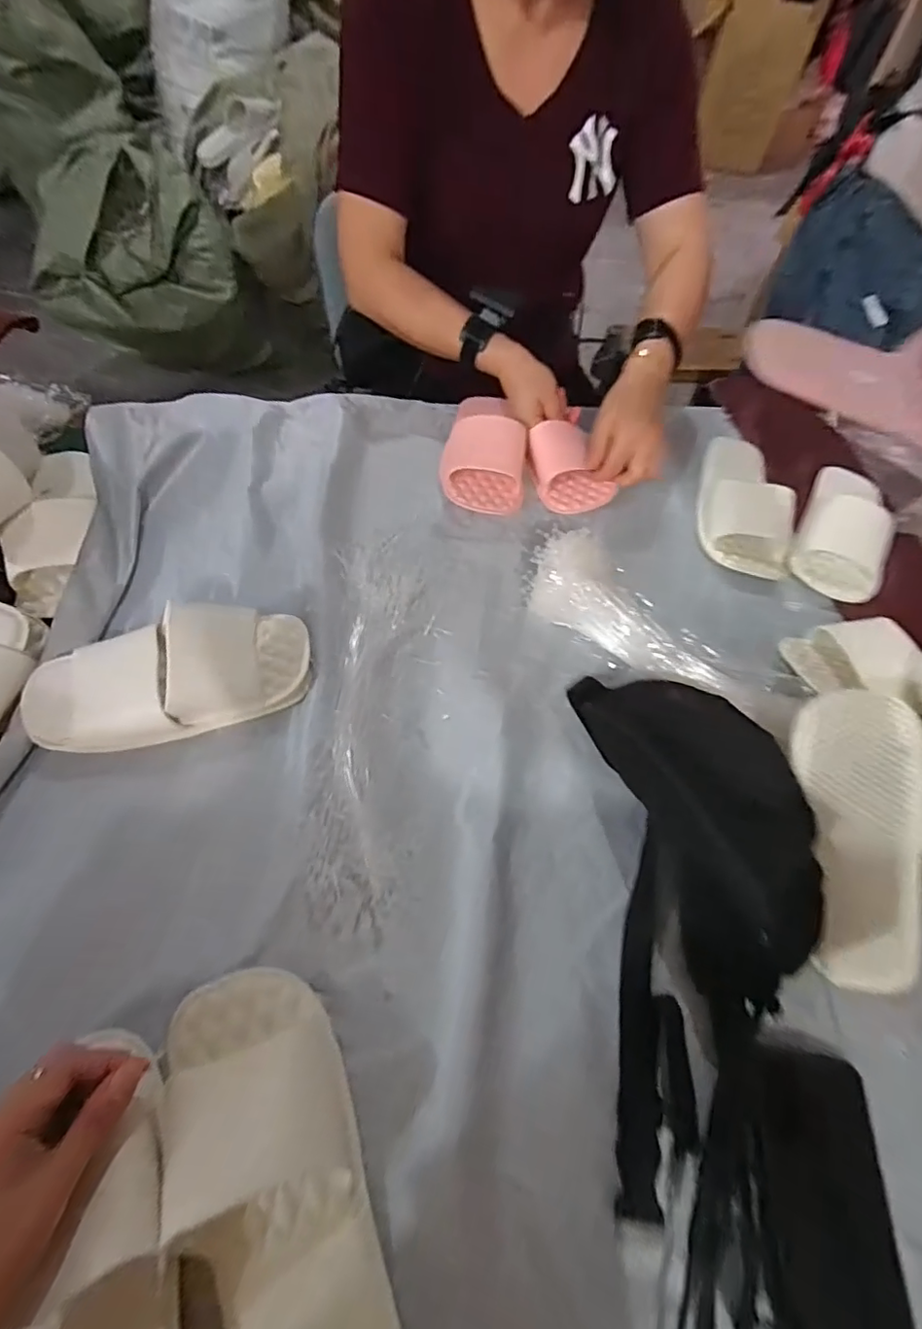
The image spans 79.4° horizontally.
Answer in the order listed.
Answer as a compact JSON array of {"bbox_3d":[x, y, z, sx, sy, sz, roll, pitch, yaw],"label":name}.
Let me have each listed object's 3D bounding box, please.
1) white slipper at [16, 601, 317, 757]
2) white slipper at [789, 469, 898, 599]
[{"bbox_3d":[-0.251,0.012,0.479,0.231,0.071,0.094,-13,61,-11],"label":"white slipper"},{"bbox_3d":[0.470,-0.175,0.663,0.103,0.059,0.210,27,62,13],"label":"white slipper"}]

